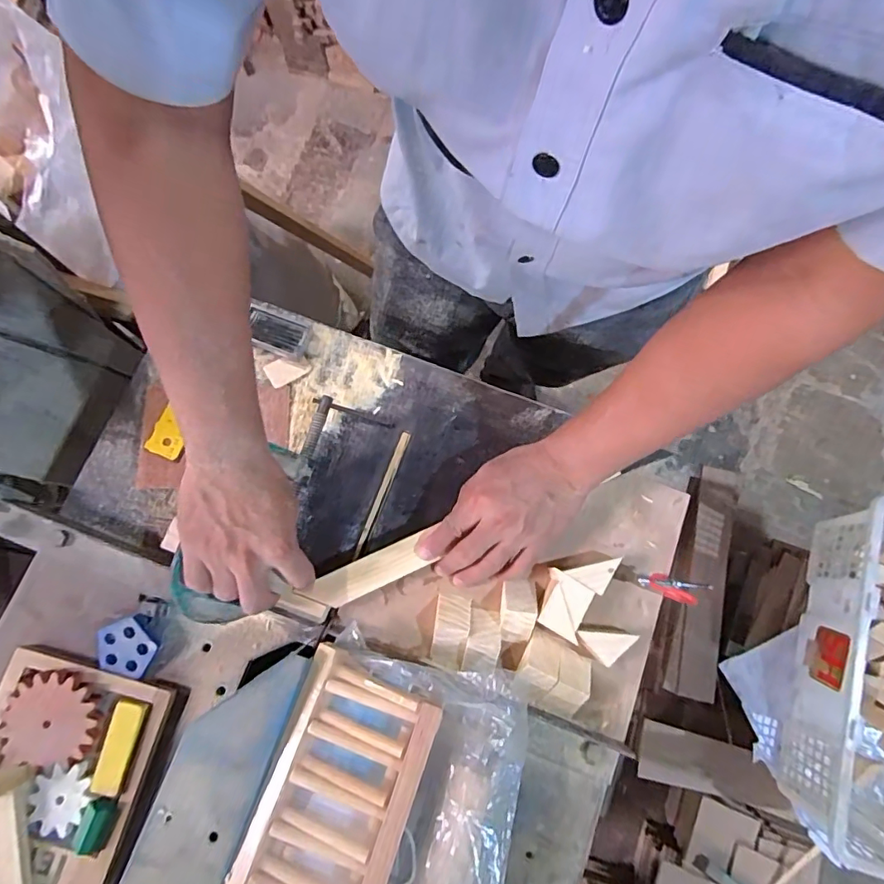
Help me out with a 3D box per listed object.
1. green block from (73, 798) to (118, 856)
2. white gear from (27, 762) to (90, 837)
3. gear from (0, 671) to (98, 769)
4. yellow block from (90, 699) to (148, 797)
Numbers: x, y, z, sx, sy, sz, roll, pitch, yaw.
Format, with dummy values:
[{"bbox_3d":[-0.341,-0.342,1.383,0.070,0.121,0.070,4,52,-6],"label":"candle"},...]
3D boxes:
[{"bbox_3d":[-0.308,0.342,0.458,0.023,0.014,0.045,11,78,1],"label":"green block"},{"bbox_3d":[-0.344,0.322,0.465,0.048,0.004,0.056,34,79,6],"label":"white gear"},{"bbox_3d":[-0.366,0.257,0.476,0.086,0.016,0.076,-7,78,-3],"label":"gear"},{"bbox_3d":[-0.298,0.279,0.473,0.030,0.009,0.080,14,78,2],"label":"yellow block"}]

